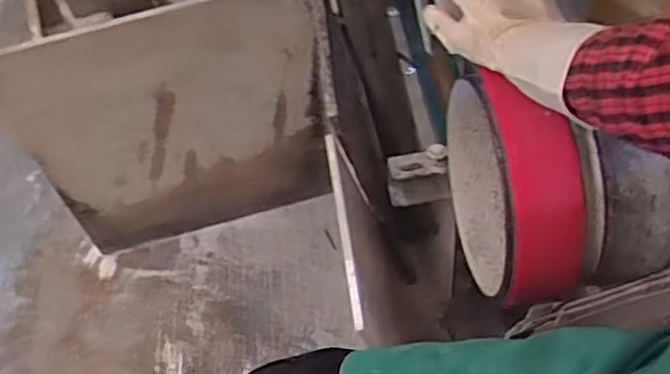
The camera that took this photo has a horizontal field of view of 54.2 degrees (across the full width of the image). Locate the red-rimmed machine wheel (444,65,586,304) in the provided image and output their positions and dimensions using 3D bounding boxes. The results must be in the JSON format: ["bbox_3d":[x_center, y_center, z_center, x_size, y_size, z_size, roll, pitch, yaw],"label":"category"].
[{"bbox_3d":[0.206,-0.008,0.779,0.088,0.284,0.281,-7,54,-6],"label":"red-rimmed machine wheel"}]

